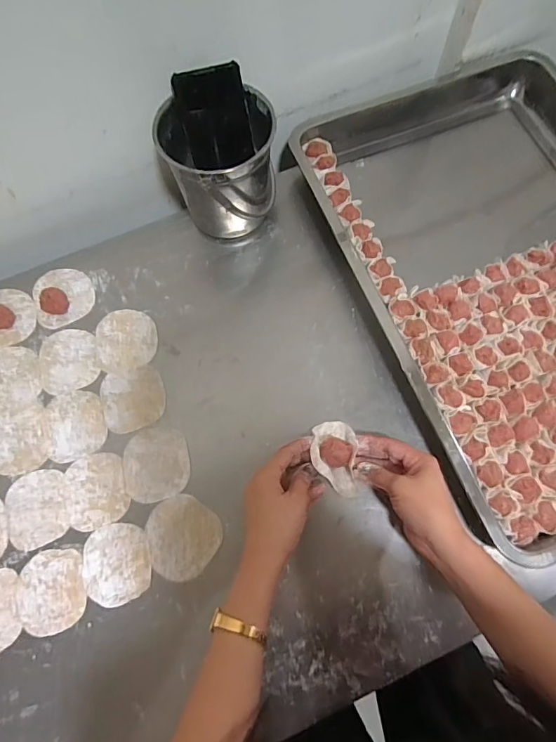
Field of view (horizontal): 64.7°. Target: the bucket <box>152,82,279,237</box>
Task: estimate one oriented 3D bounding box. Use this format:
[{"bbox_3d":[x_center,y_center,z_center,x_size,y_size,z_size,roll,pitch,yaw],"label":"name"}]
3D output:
[{"bbox_3d":[-0.068,-0.237,0.543,0.128,0.133,0.125,0,72,1],"label":"bucket"}]

